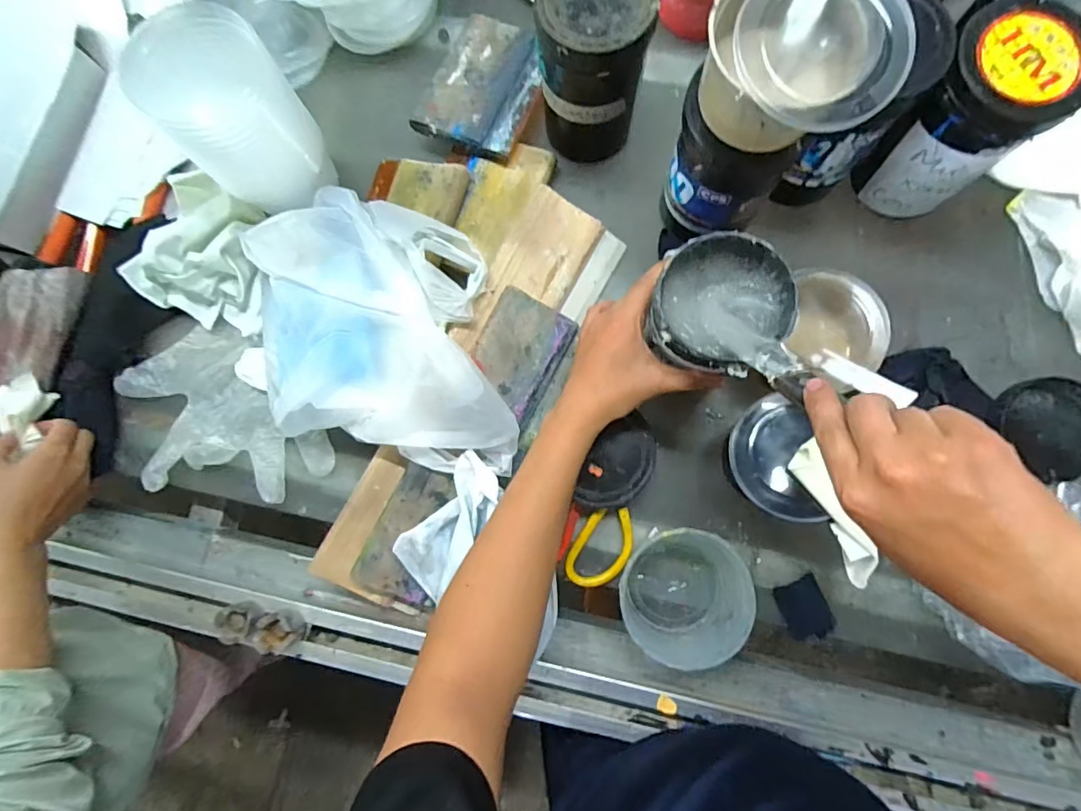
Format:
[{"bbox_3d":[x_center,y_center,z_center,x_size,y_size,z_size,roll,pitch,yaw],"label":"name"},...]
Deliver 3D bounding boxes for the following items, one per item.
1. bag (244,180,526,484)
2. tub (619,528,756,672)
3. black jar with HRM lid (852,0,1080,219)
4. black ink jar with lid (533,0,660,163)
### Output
[{"bbox_3d":[-0.157,-0.082,0.505,0.296,0.061,0.245,11,82,4],"label":"bag"},{"bbox_3d":[0.132,0.180,0.479,0.113,0.075,0.109,-11,81,1],"label":"tub"},{"bbox_3d":[0.397,-0.268,0.481,0.107,0.154,0.108,35,84,7],"label":"black jar with HRM lid"},{"bbox_3d":[0.052,-0.341,0.519,0.097,0.166,0.098,0,81,2],"label":"black ink jar with lid"}]

